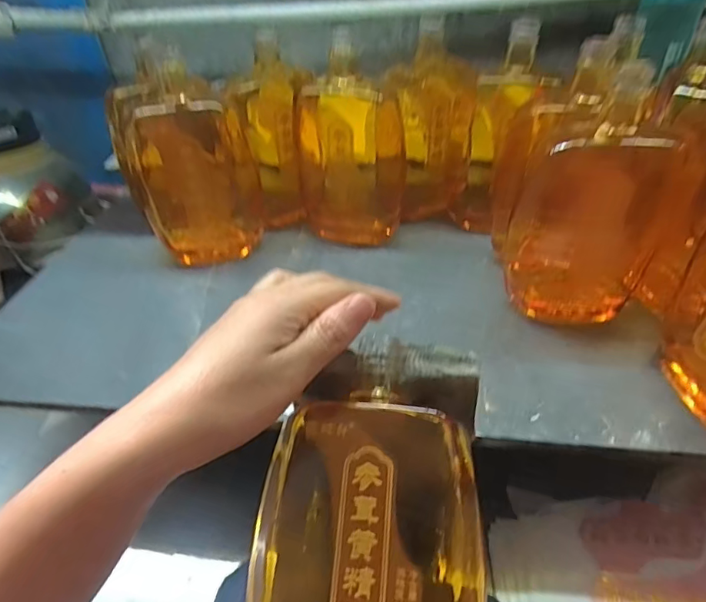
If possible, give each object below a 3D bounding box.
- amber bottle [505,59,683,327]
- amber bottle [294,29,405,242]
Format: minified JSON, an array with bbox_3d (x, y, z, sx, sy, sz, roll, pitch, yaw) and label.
[{"bbox_3d":[0.187,-0.074,0.393,0.104,0.196,0.069,23,48,27],"label":"amber bottle"},{"bbox_3d":[-0.003,-0.151,0.518,0.107,0.192,0.063,-5,41,-3],"label":"amber bottle"}]

